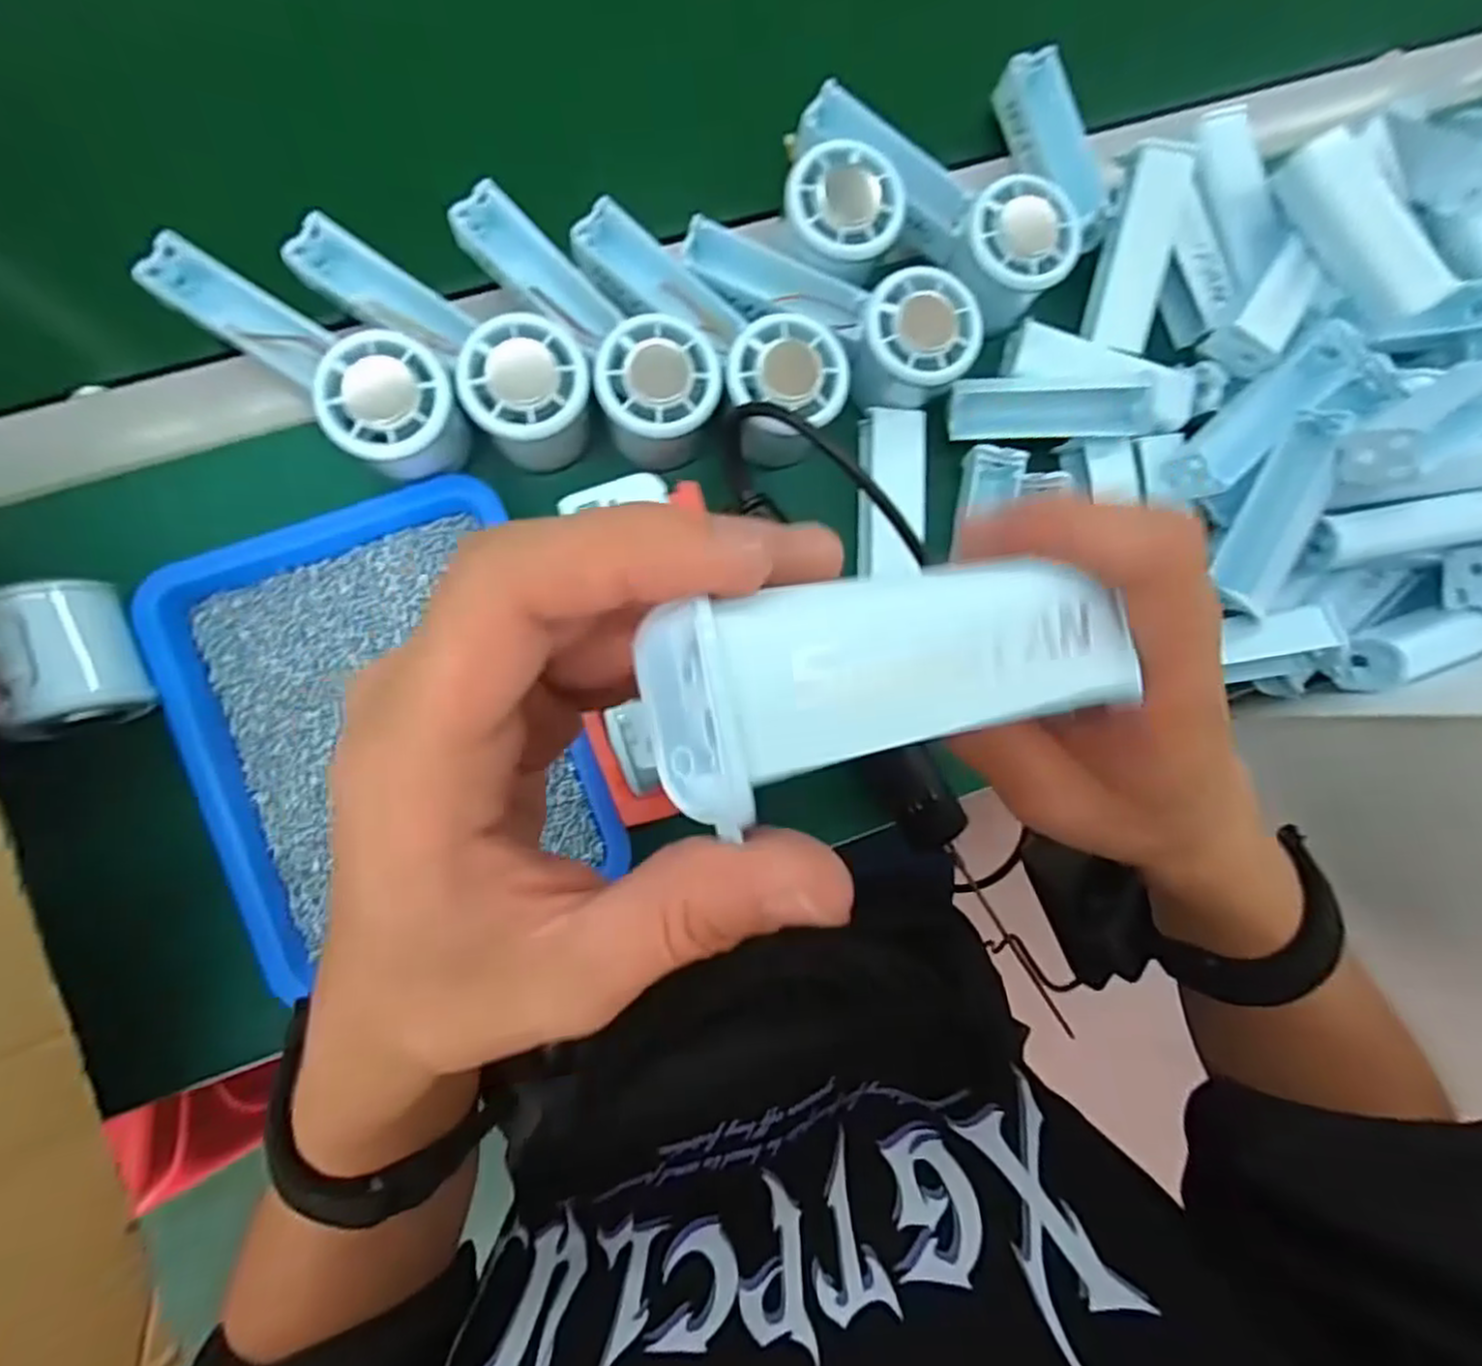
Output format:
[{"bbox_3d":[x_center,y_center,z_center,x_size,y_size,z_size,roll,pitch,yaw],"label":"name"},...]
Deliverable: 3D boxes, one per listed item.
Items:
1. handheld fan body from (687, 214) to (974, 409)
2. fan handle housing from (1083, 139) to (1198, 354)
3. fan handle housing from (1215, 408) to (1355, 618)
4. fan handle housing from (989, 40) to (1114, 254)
[{"bbox_3d":[0.045,-0.189,0.379,0.149,0.048,0.059,26,84,7],"label":"handheld fan body"},{"bbox_3d":[0.212,-0.230,0.400,0.036,0.022,0.098,7,104,-6],"label":"fan handle housing"},{"bbox_3d":[0.271,-0.084,0.373,0.030,0.018,0.099,15,104,-6],"label":"fan handle housing"},{"bbox_3d":[0.175,-0.295,0.414,0.029,0.024,0.101,-21,90,-7],"label":"fan handle housing"}]

